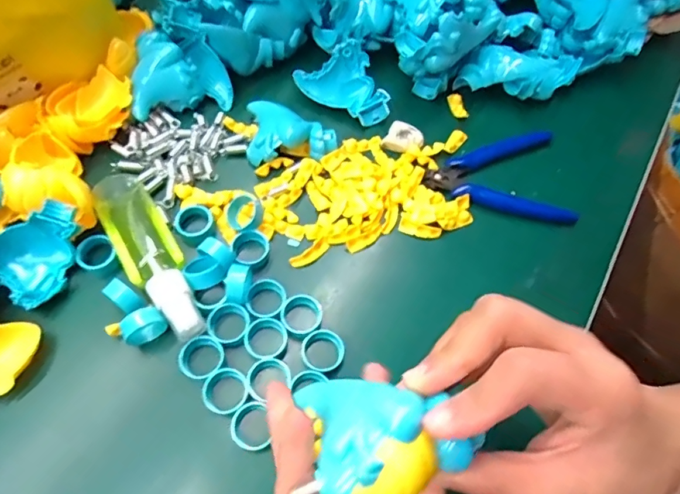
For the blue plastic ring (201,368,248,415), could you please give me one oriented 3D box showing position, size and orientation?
[{"bbox_3d":[-0.067,0.086,0.274,0.025,0.014,0.025,1,63,-2],"label":"blue plastic ring"}]

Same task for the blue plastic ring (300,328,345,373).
[{"bbox_3d":[-0.011,0.066,0.288,0.026,0.011,0.026,1,63,-2],"label":"blue plastic ring"}]

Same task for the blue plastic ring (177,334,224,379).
[{"bbox_3d":[-0.083,0.068,0.281,0.026,0.014,0.026,1,63,-2],"label":"blue plastic ring"}]

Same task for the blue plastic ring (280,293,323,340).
[{"bbox_3d":[-0.025,0.044,0.297,0.026,0.012,0.027,1,63,-2],"label":"blue plastic ring"}]

